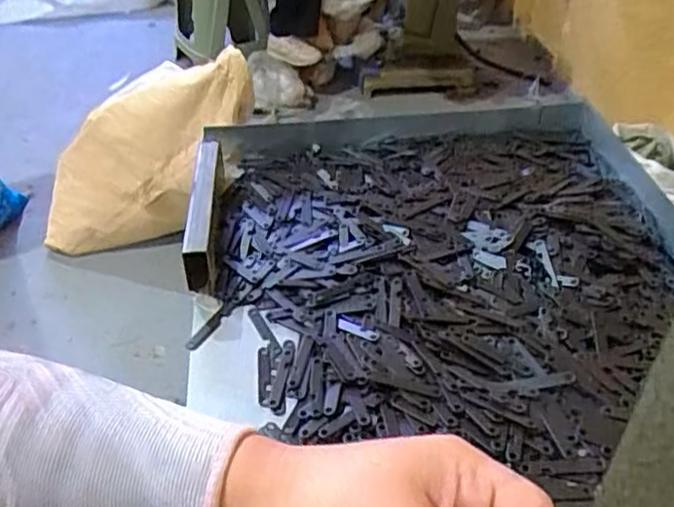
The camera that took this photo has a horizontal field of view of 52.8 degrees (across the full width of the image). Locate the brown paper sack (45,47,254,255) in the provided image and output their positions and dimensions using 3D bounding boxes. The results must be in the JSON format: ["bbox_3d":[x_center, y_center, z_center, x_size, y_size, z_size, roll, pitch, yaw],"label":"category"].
[{"bbox_3d":[-0.514,-0.275,1.796,0.700,0.239,0.341,-45,44,7],"label":"brown paper sack"}]

